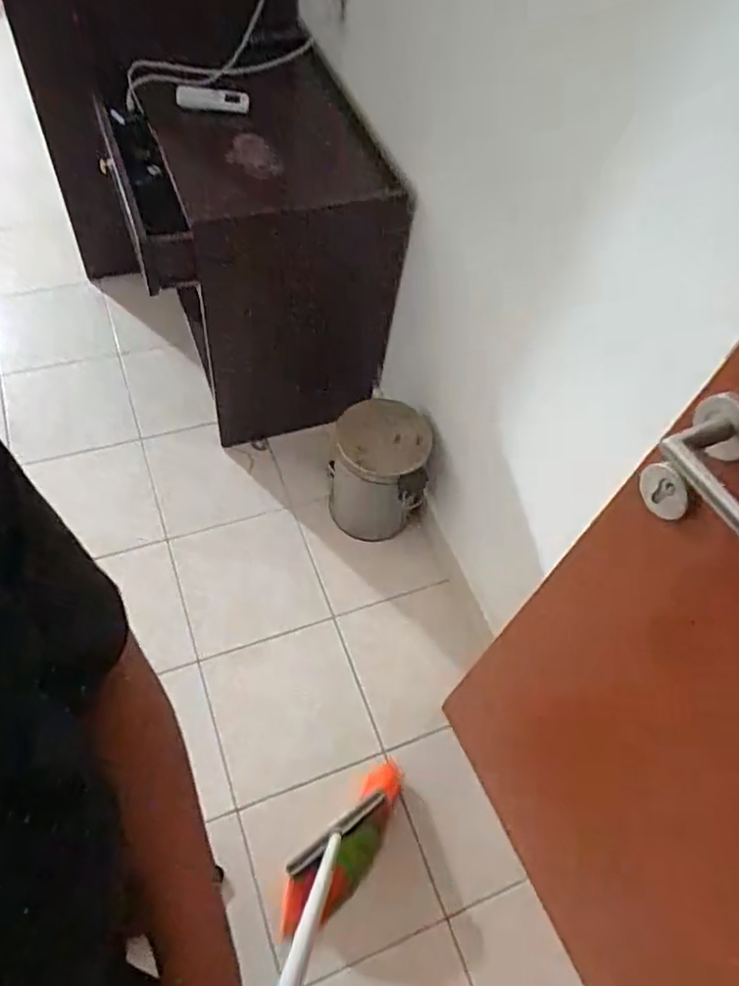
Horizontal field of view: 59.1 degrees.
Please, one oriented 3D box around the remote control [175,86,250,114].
[{"bbox_3d":[-0.289,-0.710,1.177,0.183,0.040,0.022,25,58,31],"label":"remote control"}]

